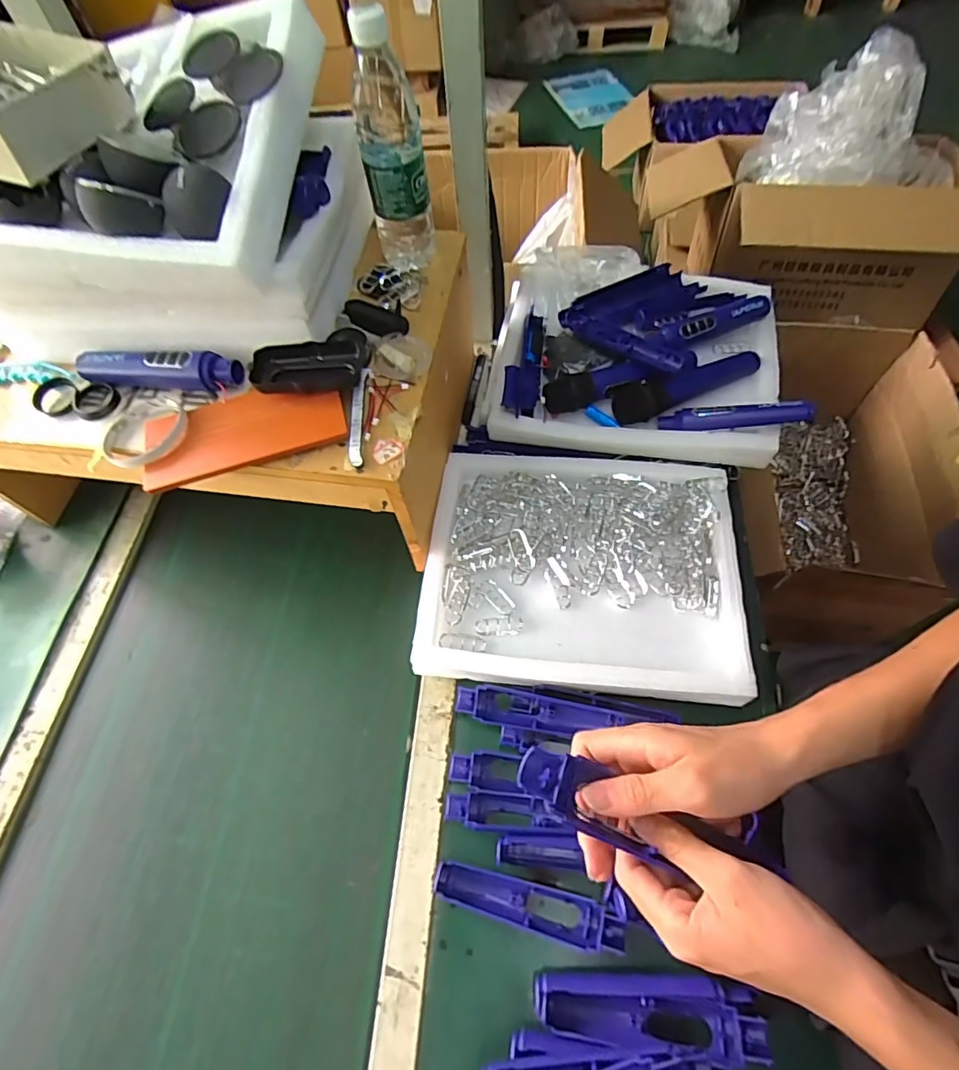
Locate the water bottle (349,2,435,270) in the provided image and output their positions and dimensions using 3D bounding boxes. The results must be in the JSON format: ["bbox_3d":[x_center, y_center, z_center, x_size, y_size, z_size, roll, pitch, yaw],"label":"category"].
[{"bbox_3d":[-0.088,-0.387,0.559,0.065,0.222,0.061,-9,61,-1],"label":"water bottle"}]

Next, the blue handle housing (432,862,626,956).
[{"bbox_3d":[0.045,0.341,0.499,0.172,0.020,0.037,11,63,9],"label":"blue handle housing"}]

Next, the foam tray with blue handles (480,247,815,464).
[{"bbox_3d":[0.210,-0.253,0.741,0.378,0.080,0.312,7,62,7],"label":"foam tray with blue handles"}]

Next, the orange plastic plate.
[{"bbox_3d":[-0.231,-0.105,0.527,0.194,0.012,0.090,-17,65,-2],"label":"orange plastic plate"}]

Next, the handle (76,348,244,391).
[{"bbox_3d":[-0.331,-0.174,0.557,0.176,0.032,0.031,7,62,7],"label":"handle"}]

